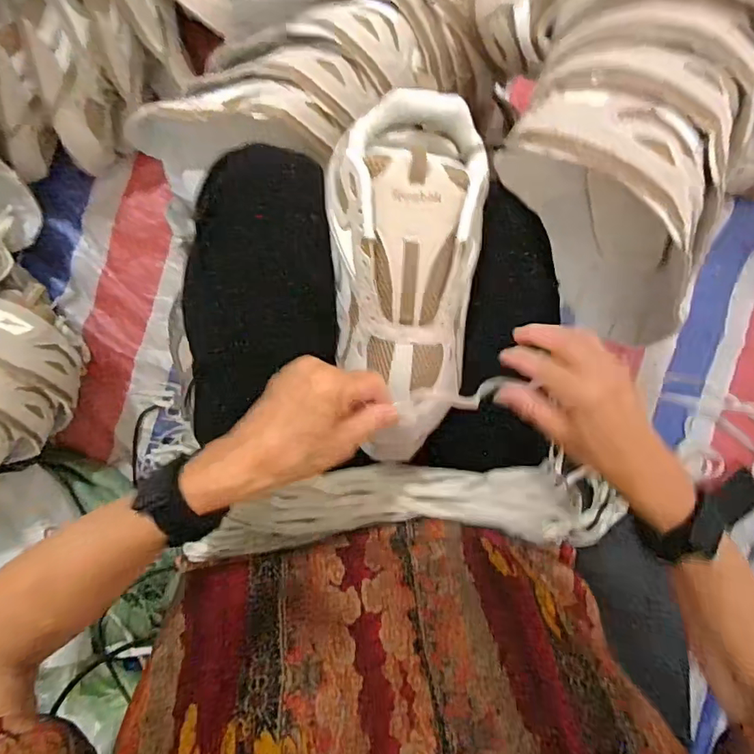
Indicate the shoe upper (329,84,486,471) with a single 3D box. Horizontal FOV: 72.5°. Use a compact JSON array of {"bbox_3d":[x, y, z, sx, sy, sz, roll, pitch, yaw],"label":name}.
[{"bbox_3d":[0.026,-0.064,0.391,0.112,0.063,0.266,-2,110,-4],"label":"shoe upper"}]

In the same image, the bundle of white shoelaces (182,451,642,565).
[{"bbox_3d":[0.027,0.108,0.446,0.365,0.069,0.081,1,94,-4],"label":"bundle of white shoelaces"}]

